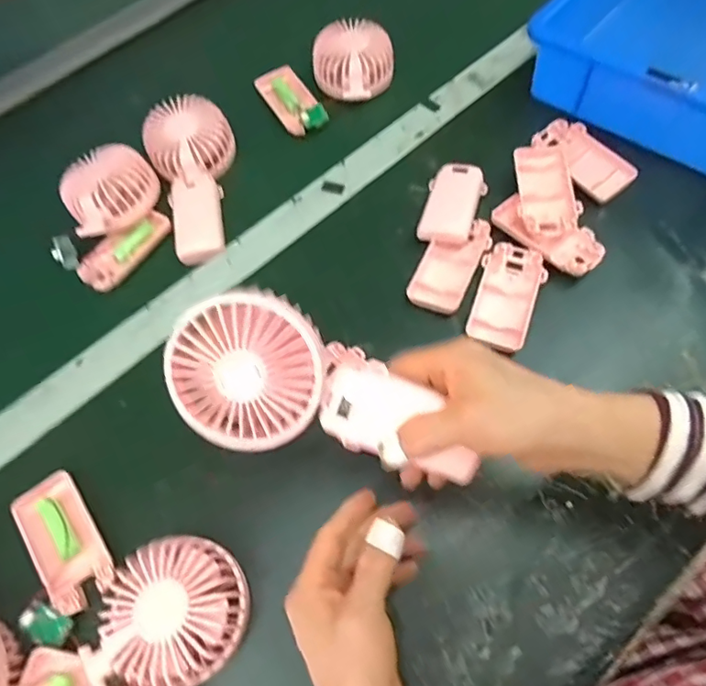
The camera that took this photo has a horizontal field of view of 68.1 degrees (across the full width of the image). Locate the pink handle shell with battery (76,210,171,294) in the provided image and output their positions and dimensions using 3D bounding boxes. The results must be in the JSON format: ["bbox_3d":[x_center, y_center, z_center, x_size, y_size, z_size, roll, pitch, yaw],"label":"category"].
[{"bbox_3d":[-0.223,-0.093,0.513,0.042,0.014,0.096,34,72,17],"label":"pink handle shell with battery"}]

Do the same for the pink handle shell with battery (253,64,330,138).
[{"bbox_3d":[-0.068,-0.269,0.573,0.045,0.021,0.110,-28,67,-9],"label":"pink handle shell with battery"}]

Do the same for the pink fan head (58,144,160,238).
[{"bbox_3d":[-0.236,-0.151,0.505,0.085,0.031,0.076,-27,67,-9],"label":"pink fan head"}]

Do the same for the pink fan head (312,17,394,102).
[{"bbox_3d":[0.000,-0.310,0.567,0.086,0.036,0.091,-4,65,1],"label":"pink fan head"}]

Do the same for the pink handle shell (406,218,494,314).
[{"bbox_3d":[0.085,-0.071,0.453,0.048,0.012,0.097,27,70,15],"label":"pink handle shell"}]

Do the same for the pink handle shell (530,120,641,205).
[{"bbox_3d":[0.218,-0.176,0.494,0.048,0.010,0.097,-32,68,-11],"label":"pink handle shell"}]

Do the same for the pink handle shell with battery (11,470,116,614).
[{"bbox_3d":[-0.210,0.143,0.379,0.044,0.012,0.095,-34,68,-11],"label":"pink handle shell with battery"}]

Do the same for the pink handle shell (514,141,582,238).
[{"bbox_3d":[0.172,-0.137,0.471,0.047,0.019,0.101,-2,65,3],"label":"pink handle shell"}]

